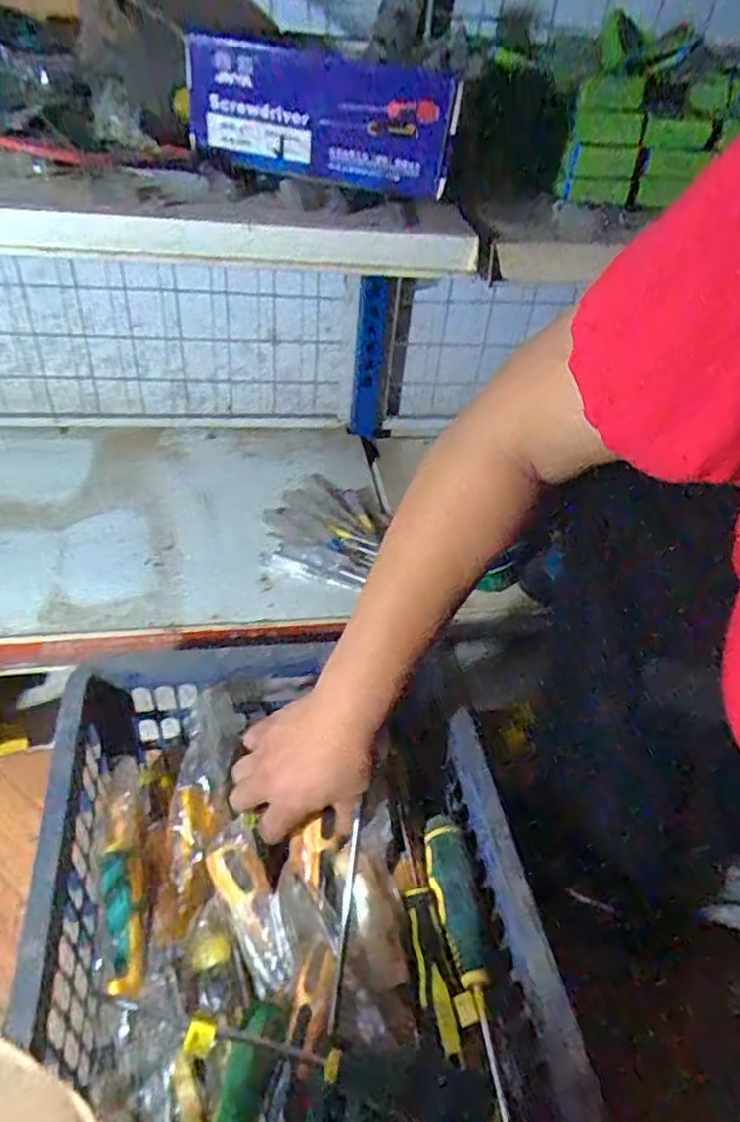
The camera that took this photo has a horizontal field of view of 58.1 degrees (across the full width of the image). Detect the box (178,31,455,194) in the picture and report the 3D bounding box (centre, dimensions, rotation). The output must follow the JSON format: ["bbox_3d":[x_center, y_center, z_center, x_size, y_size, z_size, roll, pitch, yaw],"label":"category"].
[{"bbox_3d":[-0.035,-0.306,0.459,0.184,0.070,0.034,4,42,-3],"label":"box"}]

